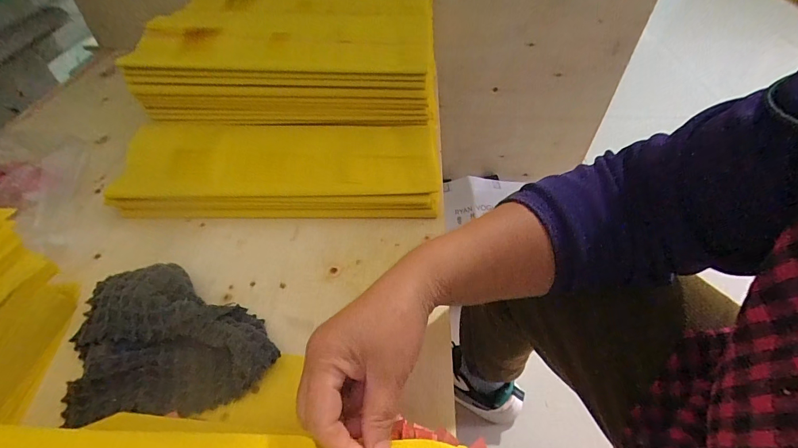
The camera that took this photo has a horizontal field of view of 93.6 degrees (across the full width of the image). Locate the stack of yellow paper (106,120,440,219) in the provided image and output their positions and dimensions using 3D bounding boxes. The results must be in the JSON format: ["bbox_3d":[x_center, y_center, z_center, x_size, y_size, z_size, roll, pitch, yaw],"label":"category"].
[{"bbox_3d":[-0.134,-0.067,0.452,0.366,0.053,0.132,1,49,0],"label":"stack of yellow paper"}]

